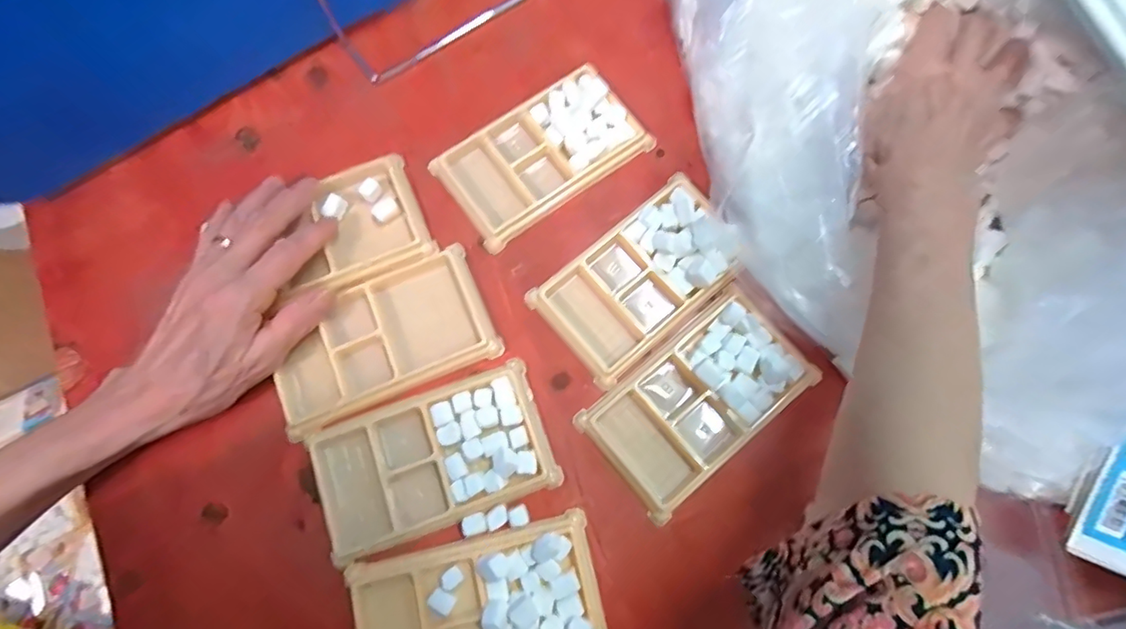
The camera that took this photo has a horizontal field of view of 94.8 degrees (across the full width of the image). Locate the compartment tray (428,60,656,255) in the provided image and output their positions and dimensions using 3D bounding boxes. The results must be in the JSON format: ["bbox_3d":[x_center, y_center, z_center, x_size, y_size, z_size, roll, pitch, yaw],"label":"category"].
[{"bbox_3d":[-0.014,-0.111,0.356,0.134,0.011,0.074,-35,77,-7],"label":"compartment tray"}]

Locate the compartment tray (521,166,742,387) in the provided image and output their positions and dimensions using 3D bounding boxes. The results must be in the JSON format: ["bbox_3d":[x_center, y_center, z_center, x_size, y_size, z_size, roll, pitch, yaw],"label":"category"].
[{"bbox_3d":[0.052,-0.024,0.336,0.131,0.022,0.076,-41,75,-5],"label":"compartment tray"}]

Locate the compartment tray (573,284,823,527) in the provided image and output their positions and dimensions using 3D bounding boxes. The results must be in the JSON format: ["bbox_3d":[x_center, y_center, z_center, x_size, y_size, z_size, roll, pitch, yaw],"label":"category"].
[{"bbox_3d":[0.084,0.051,0.318,0.133,0.018,0.076,-40,75,-4],"label":"compartment tray"}]

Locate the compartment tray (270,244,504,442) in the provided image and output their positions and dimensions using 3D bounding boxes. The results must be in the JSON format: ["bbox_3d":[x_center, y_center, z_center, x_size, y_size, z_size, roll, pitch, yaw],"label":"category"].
[{"bbox_3d":[-0.116,0.016,0.323,0.135,0.011,0.075,-25,75,0],"label":"compartment tray"}]

